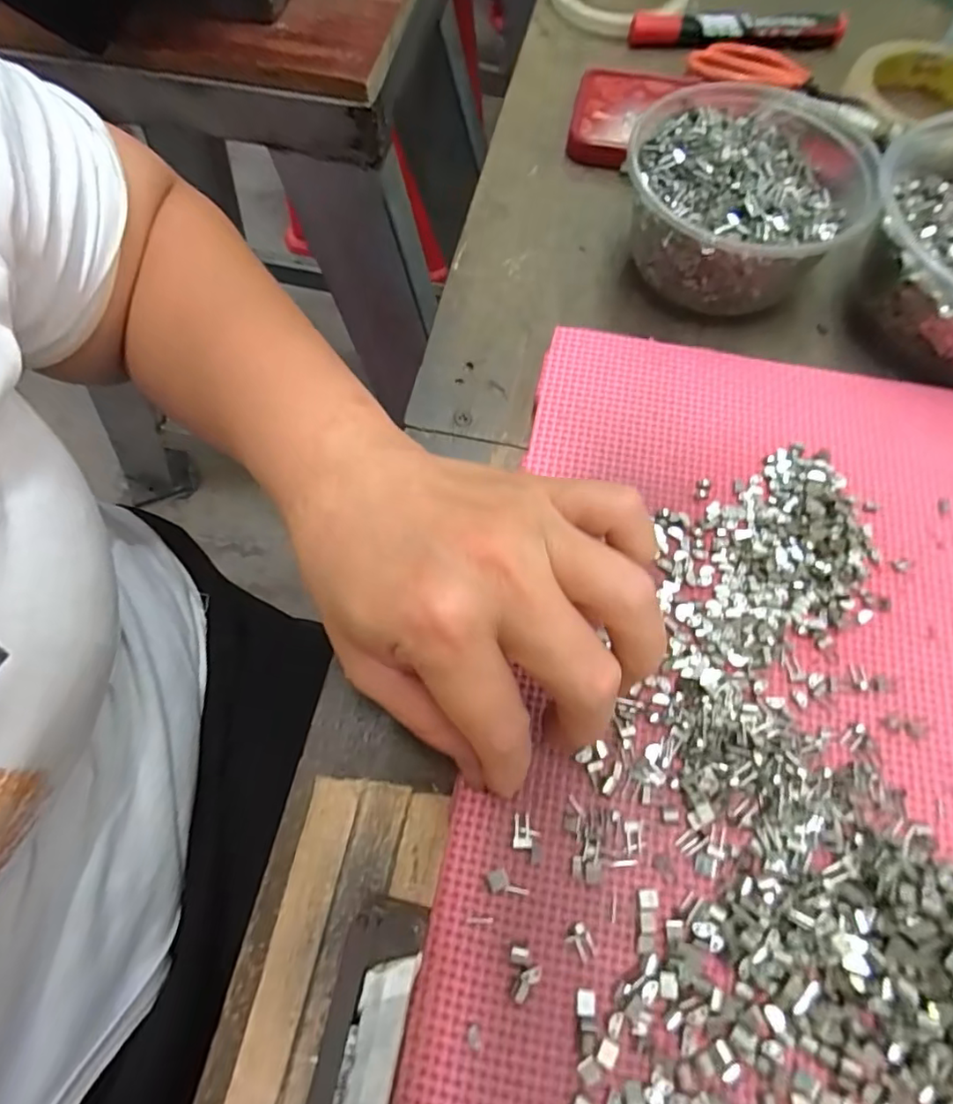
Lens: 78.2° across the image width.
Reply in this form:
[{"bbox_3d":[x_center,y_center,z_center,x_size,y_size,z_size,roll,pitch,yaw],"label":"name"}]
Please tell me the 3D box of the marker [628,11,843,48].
[{"bbox_3d":[0.184,-0.363,0.408,0.150,0.024,0.023,0,67,-1],"label":"marker"}]

